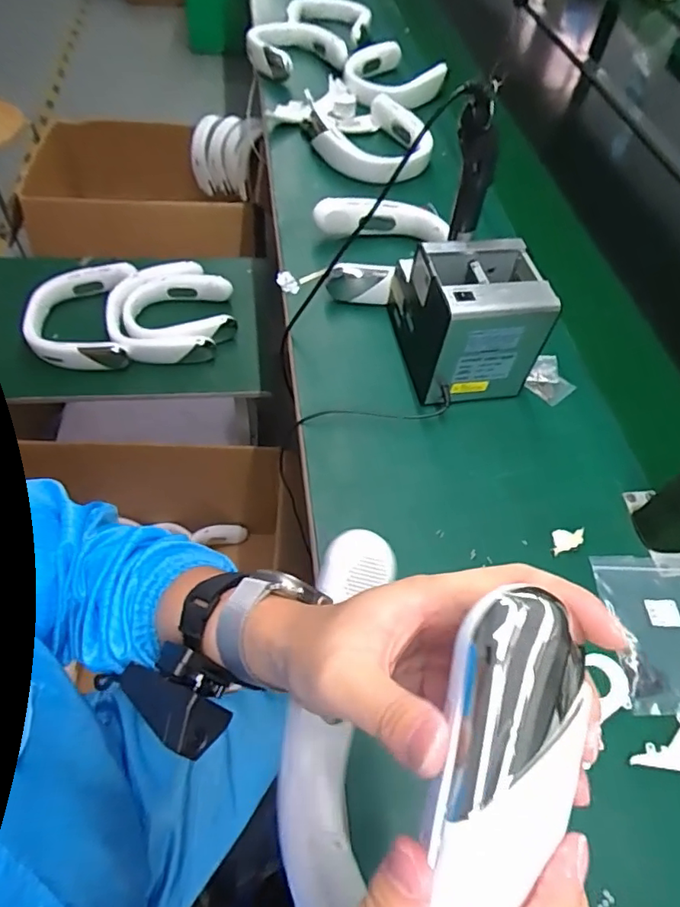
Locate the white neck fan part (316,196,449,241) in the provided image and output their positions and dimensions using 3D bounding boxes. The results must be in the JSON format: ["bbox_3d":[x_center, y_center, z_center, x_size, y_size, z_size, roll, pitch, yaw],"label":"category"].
[{"bbox_3d":[0.064,-0.352,0.828,0.201,0.071,0.033,-2,56,-6],"label":"white neck fan part"}]

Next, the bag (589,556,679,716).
[{"bbox_3d":[0.310,0.168,0.520,0.102,0.004,0.149,3,55,-3],"label":"bag"}]

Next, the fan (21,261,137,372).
[{"bbox_3d":[-0.485,-0.256,1.016,0.196,0.063,0.237,-2,56,-6],"label":"fan"}]

